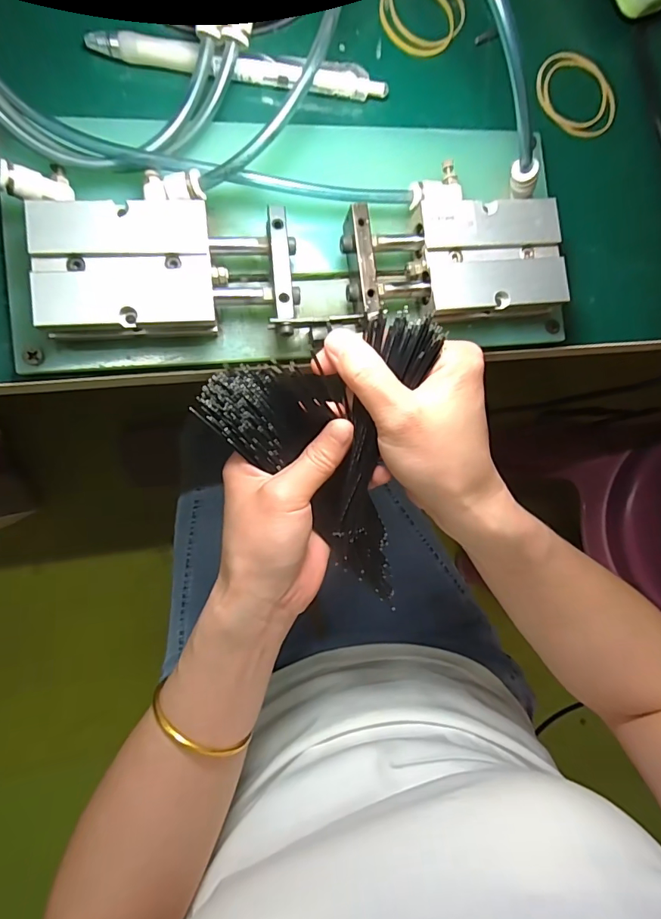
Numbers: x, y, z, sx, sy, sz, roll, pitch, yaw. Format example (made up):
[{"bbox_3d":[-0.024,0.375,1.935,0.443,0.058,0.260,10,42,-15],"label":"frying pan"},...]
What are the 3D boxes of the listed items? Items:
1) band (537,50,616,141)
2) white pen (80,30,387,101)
[{"bbox_3d":[0.149,-0.219,0.267,0.053,0.004,0.046,44,83,-7],"label":"band"},{"bbox_3d":[-0.043,-0.199,0.230,0.144,0.014,0.015,-3,90,-10],"label":"white pen"}]

